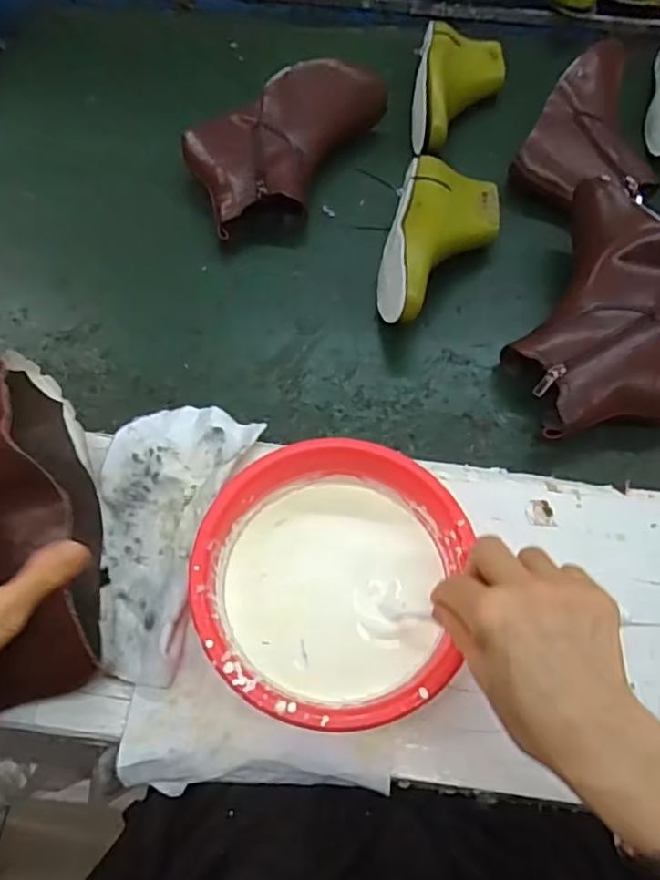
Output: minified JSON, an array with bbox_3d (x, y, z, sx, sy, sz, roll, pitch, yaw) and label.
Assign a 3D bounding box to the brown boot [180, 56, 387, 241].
[{"bbox_3d":[-0.065,-0.355,0.718,0.151,0.096,0.257,29,65,13],"label":"brown boot"}]

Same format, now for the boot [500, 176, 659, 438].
[{"bbox_3d":[0.248,-0.131,0.604,0.160,0.087,0.251,-7,63,-5],"label":"boot"}]

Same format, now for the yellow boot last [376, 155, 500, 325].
[{"bbox_3d":[0.115,-0.206,0.650,0.109,0.076,0.231,14,63,6],"label":"yellow boot last"}]

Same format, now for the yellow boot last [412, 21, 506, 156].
[{"bbox_3d":[0.164,-0.448,0.780,0.112,0.069,0.238,10,63,4],"label":"yellow boot last"}]

